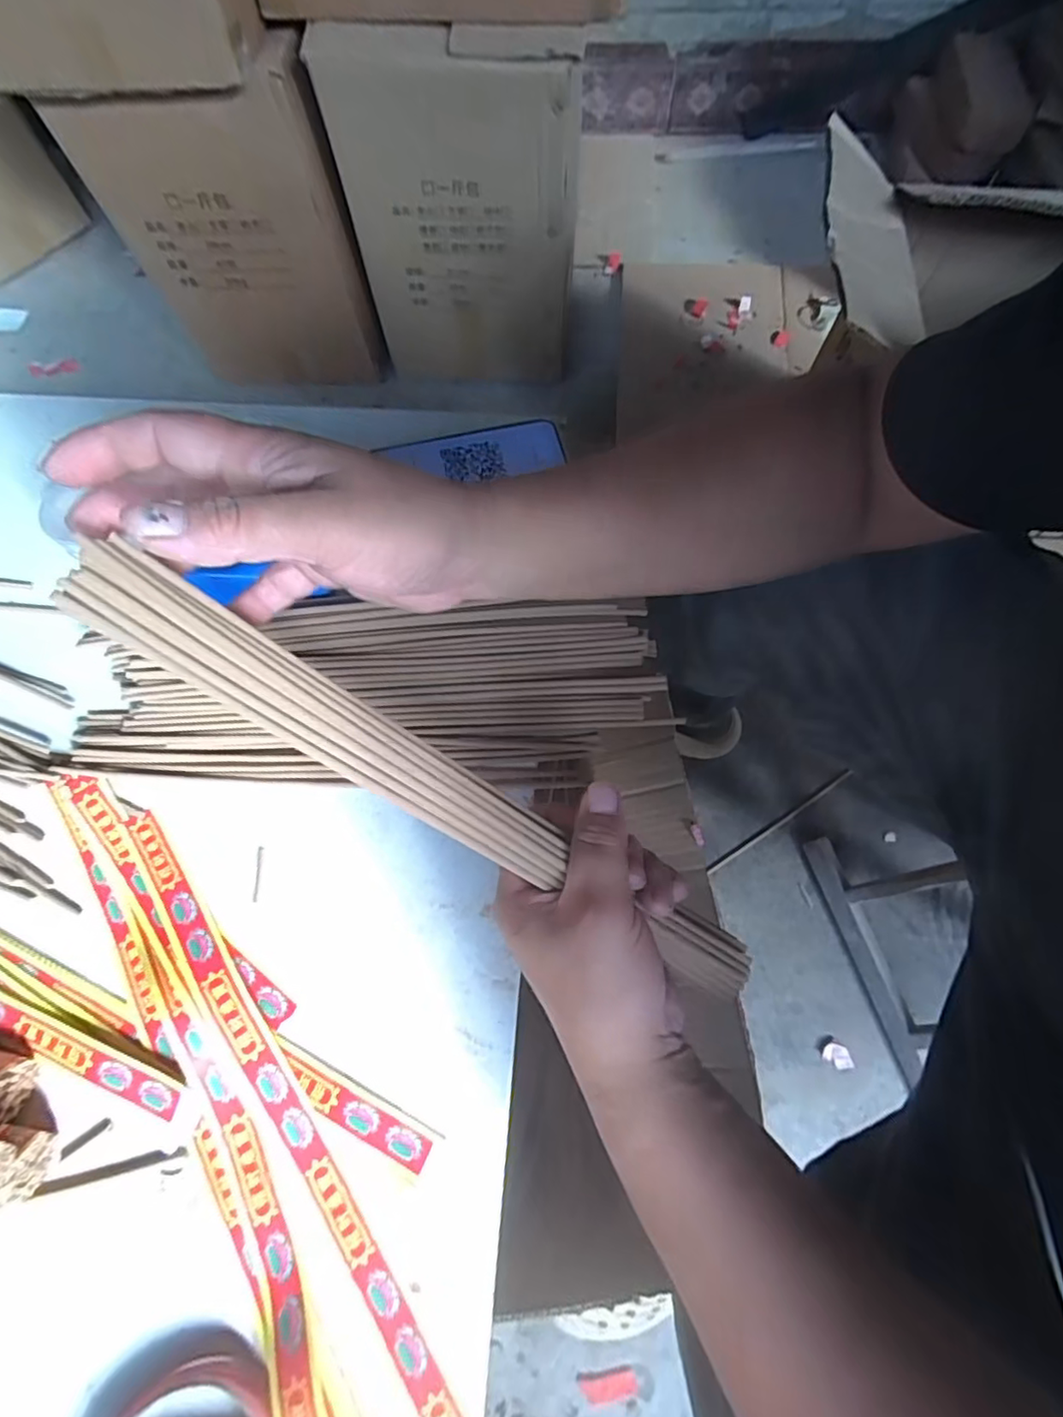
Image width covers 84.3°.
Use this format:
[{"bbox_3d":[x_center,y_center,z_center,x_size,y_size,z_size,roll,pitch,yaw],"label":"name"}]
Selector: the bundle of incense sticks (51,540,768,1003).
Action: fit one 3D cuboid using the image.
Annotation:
[{"bbox_3d":[-0.035,0.041,0.266,0.342,0.015,0.032,34,73,-13],"label":"bundle of incense sticks"}]

